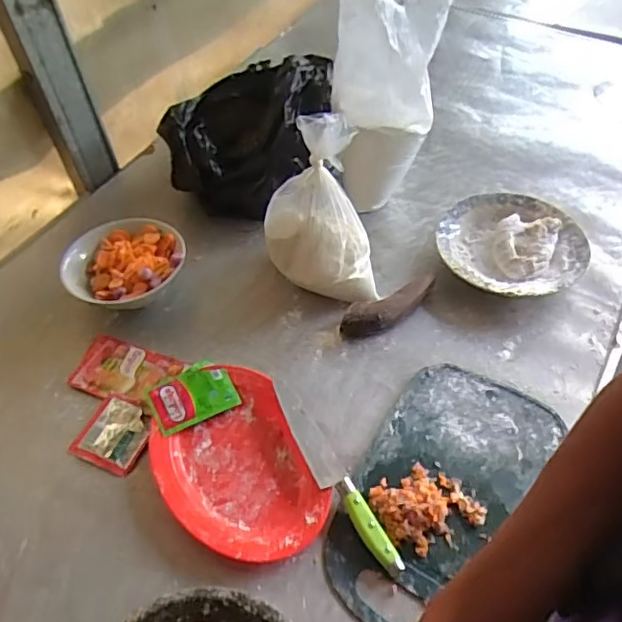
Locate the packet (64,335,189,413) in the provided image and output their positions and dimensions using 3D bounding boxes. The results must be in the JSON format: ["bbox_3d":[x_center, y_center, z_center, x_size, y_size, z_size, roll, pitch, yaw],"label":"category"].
[{"bbox_3d":[-0.222,0.073,0.682,0.129,0.014,0.078,18,53,14],"label":"packet"}]

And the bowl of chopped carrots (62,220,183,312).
[{"bbox_3d":[-0.239,-0.057,0.757,0.139,0.076,0.141,0,51,0],"label":"bowl of chopped carrots"}]

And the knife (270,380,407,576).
[{"bbox_3d":[0.018,0.162,0.591,0.035,0.025,0.231,-22,54,-17],"label":"knife"}]

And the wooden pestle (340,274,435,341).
[{"bbox_3d":[0.104,-0.002,0.740,0.151,0.030,0.047,-21,54,-16],"label":"wooden pestle"}]

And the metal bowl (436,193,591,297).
[{"bbox_3d":[0.279,-0.088,0.797,0.201,0.050,0.187,0,51,0],"label":"metal bowl"}]

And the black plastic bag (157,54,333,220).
[{"bbox_3d":[-0.081,-0.266,0.879,0.282,0.186,0.175,-20,54,-16],"label":"black plastic bag"}]

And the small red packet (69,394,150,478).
[{"bbox_3d":[-0.216,0.134,0.630,0.076,0.008,0.079,20,54,15],"label":"small red packet"}]

